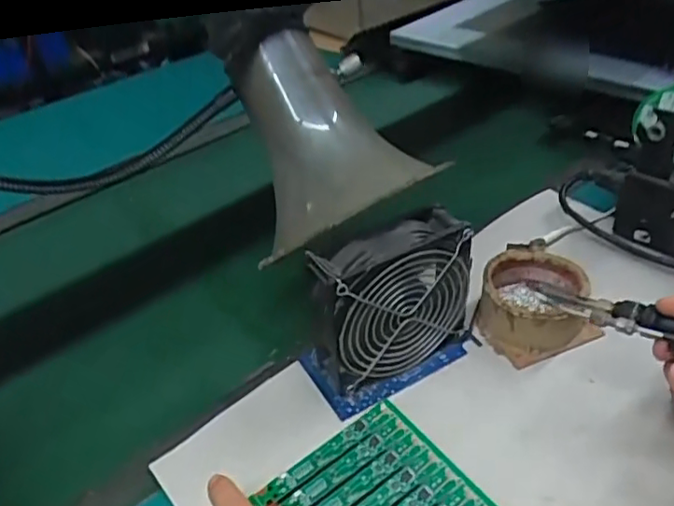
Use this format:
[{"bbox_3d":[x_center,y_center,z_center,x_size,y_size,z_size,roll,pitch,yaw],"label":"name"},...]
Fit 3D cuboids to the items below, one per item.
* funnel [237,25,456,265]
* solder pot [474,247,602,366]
[{"bbox_3d":[-0.013,-0.084,0.483,0.156,0.113,0.140,56,32,12],"label":"funnel"},{"bbox_3d":[0.166,0.040,0.510,0.090,0.059,0.090,-3,39,2],"label":"solder pot"}]

